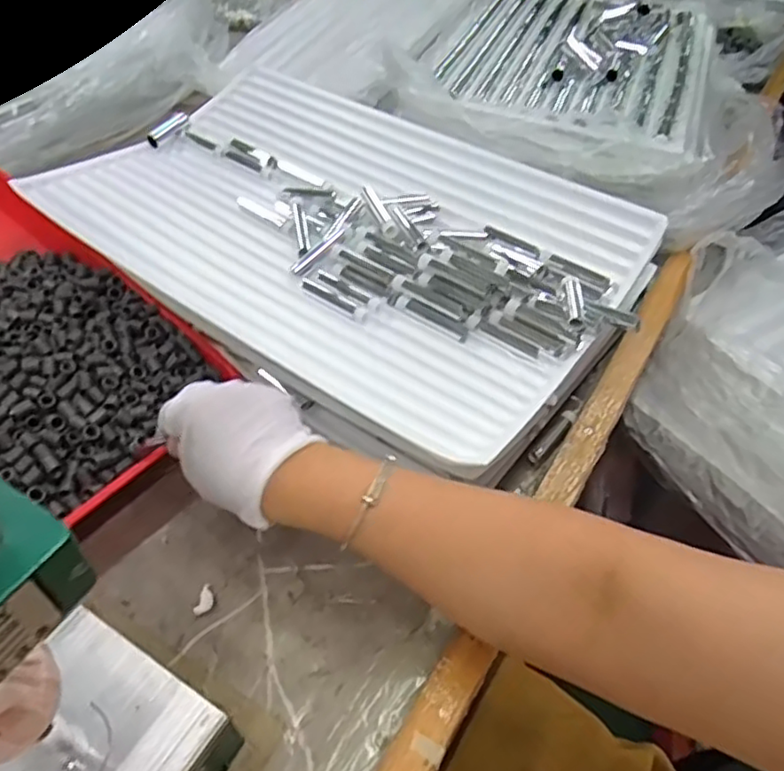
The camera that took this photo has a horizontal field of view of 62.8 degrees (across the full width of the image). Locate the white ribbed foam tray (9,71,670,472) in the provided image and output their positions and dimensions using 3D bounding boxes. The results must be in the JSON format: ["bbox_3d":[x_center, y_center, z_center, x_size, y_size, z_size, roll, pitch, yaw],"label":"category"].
[{"bbox_3d":[-0.050,-0.153,0.574,0.488,0.024,0.337,30,54,23],"label":"white ribbed foam tray"}]

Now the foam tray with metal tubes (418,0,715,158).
[{"bbox_3d":[0.238,-0.441,0.831,0.327,0.035,0.461,18,50,14],"label":"foam tray with metal tubes"}]

